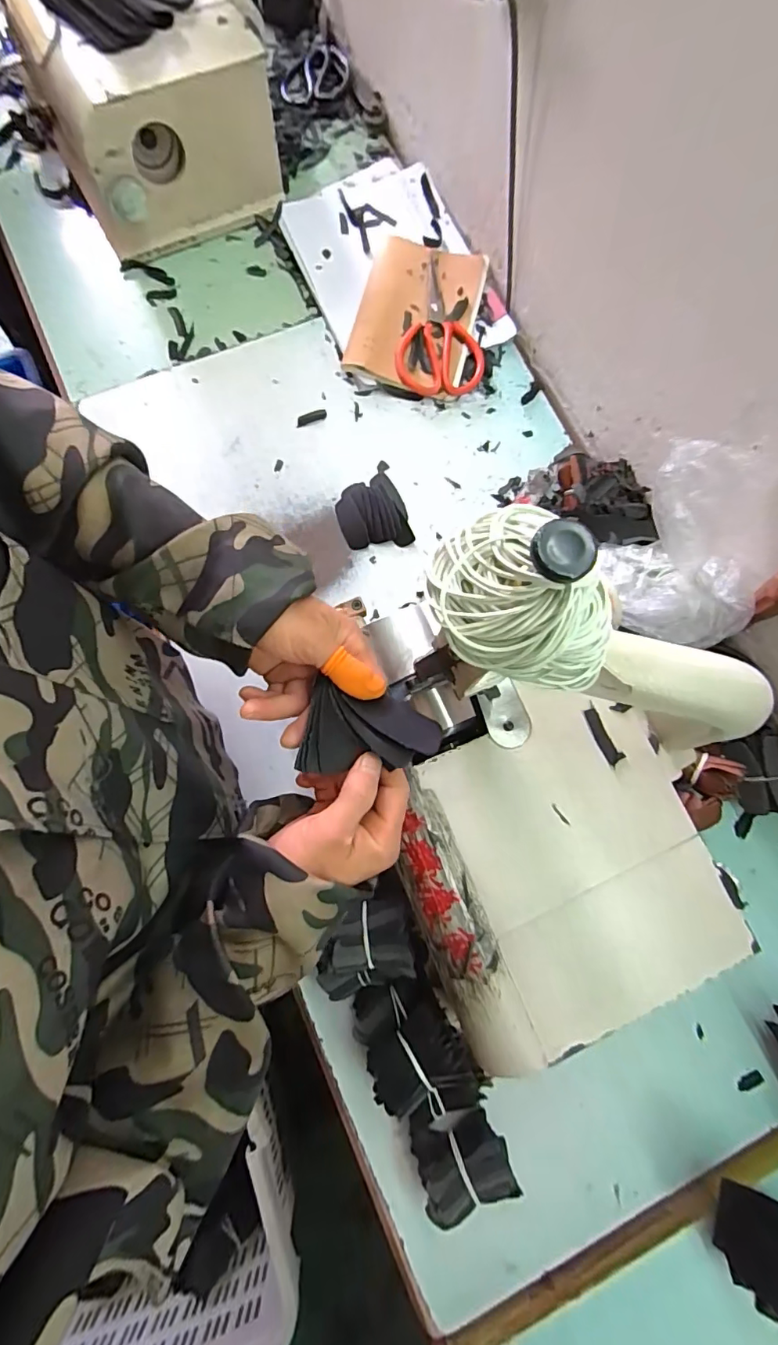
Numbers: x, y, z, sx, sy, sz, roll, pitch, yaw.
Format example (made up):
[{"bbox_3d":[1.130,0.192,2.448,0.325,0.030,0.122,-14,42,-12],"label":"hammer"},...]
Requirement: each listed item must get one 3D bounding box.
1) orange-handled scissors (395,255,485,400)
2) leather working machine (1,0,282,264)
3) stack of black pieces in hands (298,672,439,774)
[{"bbox_3d":[0.071,-0.429,0.620,0.104,0.016,0.184,10,78,4],"label":"orange-handled scissors"},{"bbox_3d":[-0.284,-0.733,0.529,0.275,0.311,0.293,-29,78,-4],"label":"leather working machine"},{"bbox_3d":[-0.011,0.039,0.314,0.083,0.013,0.054,9,79,2],"label":"stack of black pieces in hands"}]

